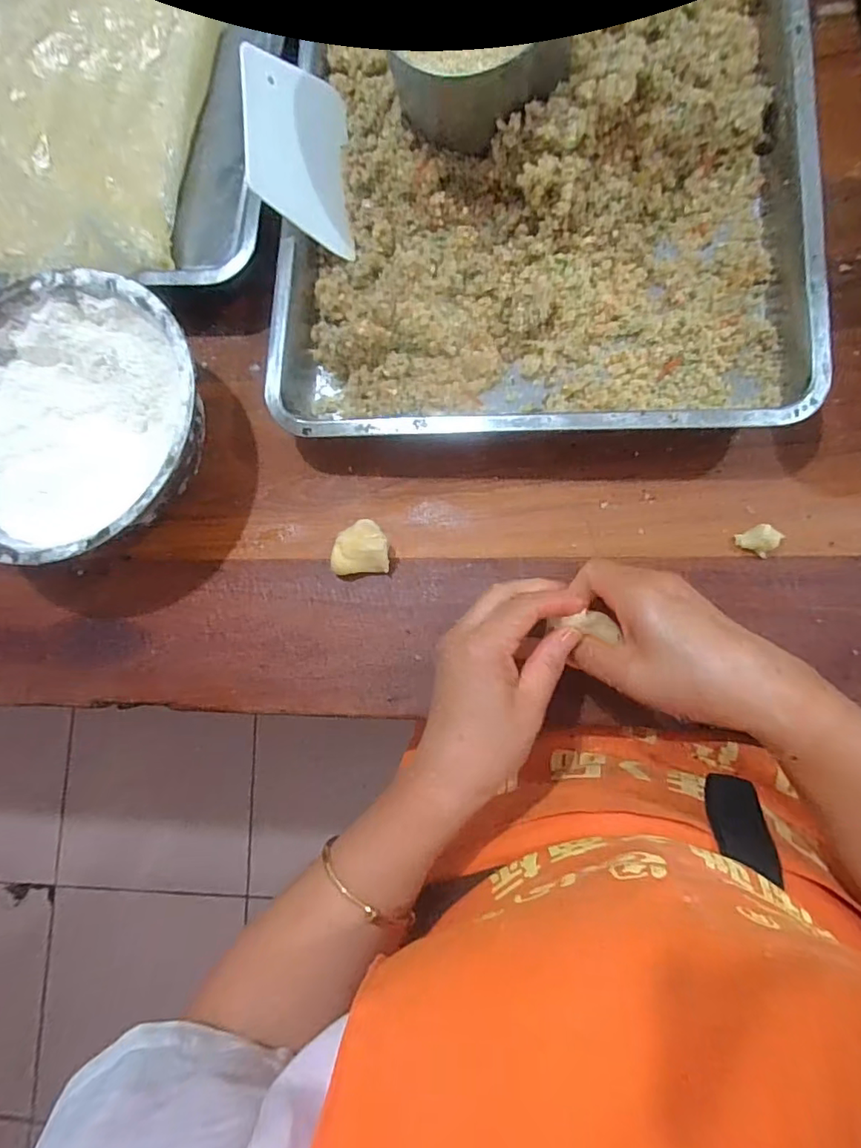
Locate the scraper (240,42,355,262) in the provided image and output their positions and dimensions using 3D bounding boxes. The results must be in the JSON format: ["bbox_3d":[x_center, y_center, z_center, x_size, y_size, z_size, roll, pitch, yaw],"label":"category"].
[{"bbox_3d":[-0.104,-0.336,0.433,0.005,0.093,0.140,-7,85,46],"label":"scraper"}]

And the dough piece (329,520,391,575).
[{"bbox_3d":[-0.053,-0.019,0.423,0.043,0.028,0.039,-4,80,7],"label":"dough piece"}]

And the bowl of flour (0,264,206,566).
[{"bbox_3d":[-0.272,-0.116,0.428,0.213,0.079,0.216,-1,80,7],"label":"bowl of flour"}]

